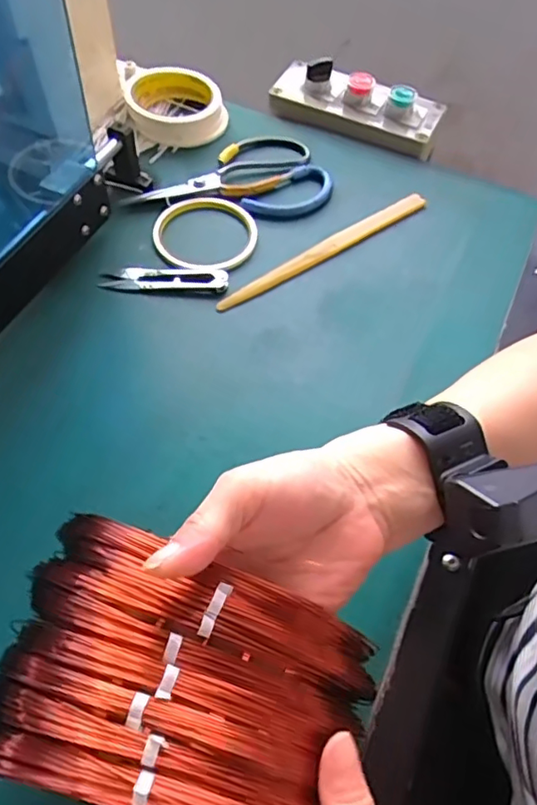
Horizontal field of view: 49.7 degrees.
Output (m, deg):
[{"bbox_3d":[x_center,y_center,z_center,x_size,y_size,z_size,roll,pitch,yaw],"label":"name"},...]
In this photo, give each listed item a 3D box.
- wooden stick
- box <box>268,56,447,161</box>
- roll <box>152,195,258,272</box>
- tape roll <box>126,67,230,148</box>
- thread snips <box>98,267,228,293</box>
[{"bbox_3d":[0.050,-0.134,0.501,0.228,0.006,0.016,-31,64,-20],"label":"wooden stick"},{"bbox_3d":[0.090,-0.311,0.595,0.170,0.045,0.057,18,59,9],"label":"box"},{"bbox_3d":[-0.054,-0.149,0.507,0.089,0.009,0.091,1,58,-2],"label":"roll"},{"bbox_3d":[-0.092,-0.301,0.583,0.096,0.032,0.099,1,58,-2],"label":"tape roll"},{"bbox_3d":[-0.086,-0.101,0.472,0.103,0.008,0.023,5,58,0],"label":"thread snips"}]

